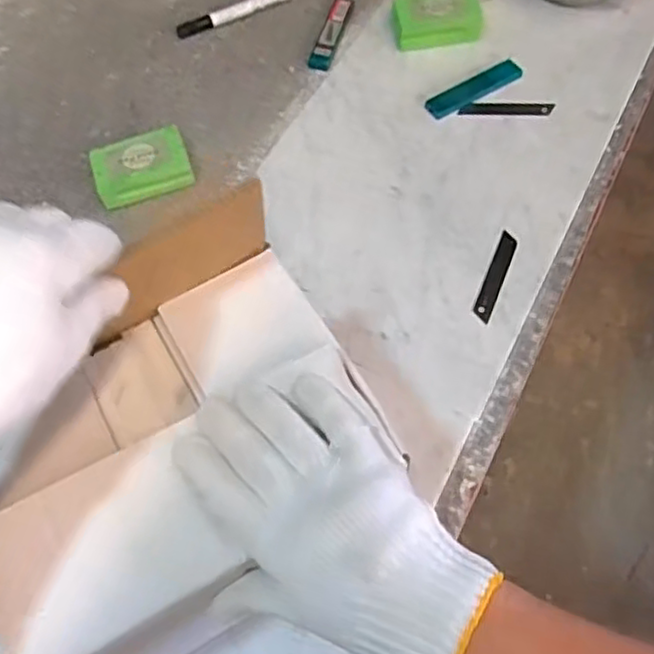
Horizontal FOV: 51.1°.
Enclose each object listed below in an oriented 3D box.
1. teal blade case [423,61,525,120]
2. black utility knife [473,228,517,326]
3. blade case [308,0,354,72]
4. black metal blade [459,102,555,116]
[{"bbox_3d":[0.162,-0.259,0.743,0.118,0.006,0.030,-30,64,-13],"label":"teal blade case"},{"bbox_3d":[0.155,-0.046,0.625,0.016,0.004,0.098,24,64,7],"label":"black utility knife"},{"bbox_3d":[0.006,-0.347,0.795,0.027,0.011,0.125,12,62,9],"label":"blade case"},{"bbox_3d":[0.191,-0.232,0.729,0.096,0.004,0.018,2,70,5],"label":"black metal blade"}]

